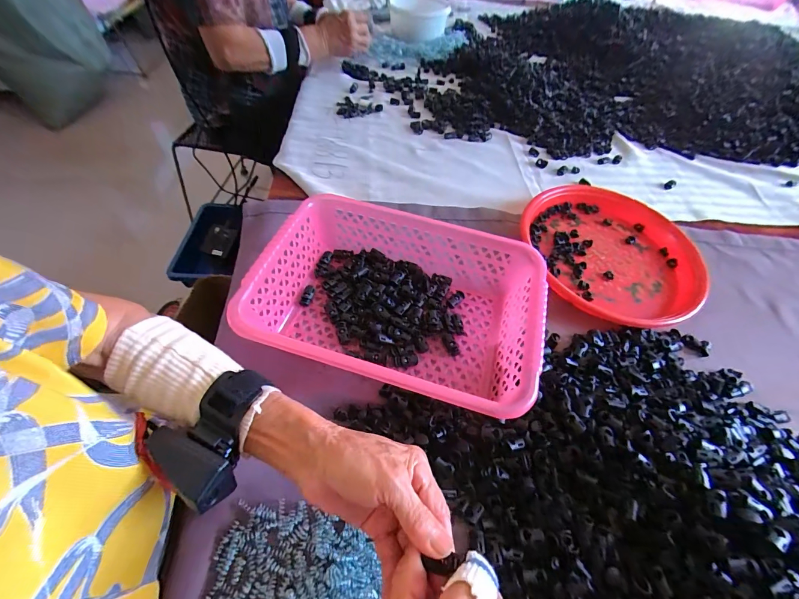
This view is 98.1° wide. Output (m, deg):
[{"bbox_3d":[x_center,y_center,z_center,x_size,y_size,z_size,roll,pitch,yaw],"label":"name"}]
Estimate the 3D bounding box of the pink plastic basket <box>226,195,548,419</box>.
[{"bbox_3d":[-0.001,0.002,0.402,0.301,0.074,0.213,16,55,7],"label":"pink plastic basket"}]

